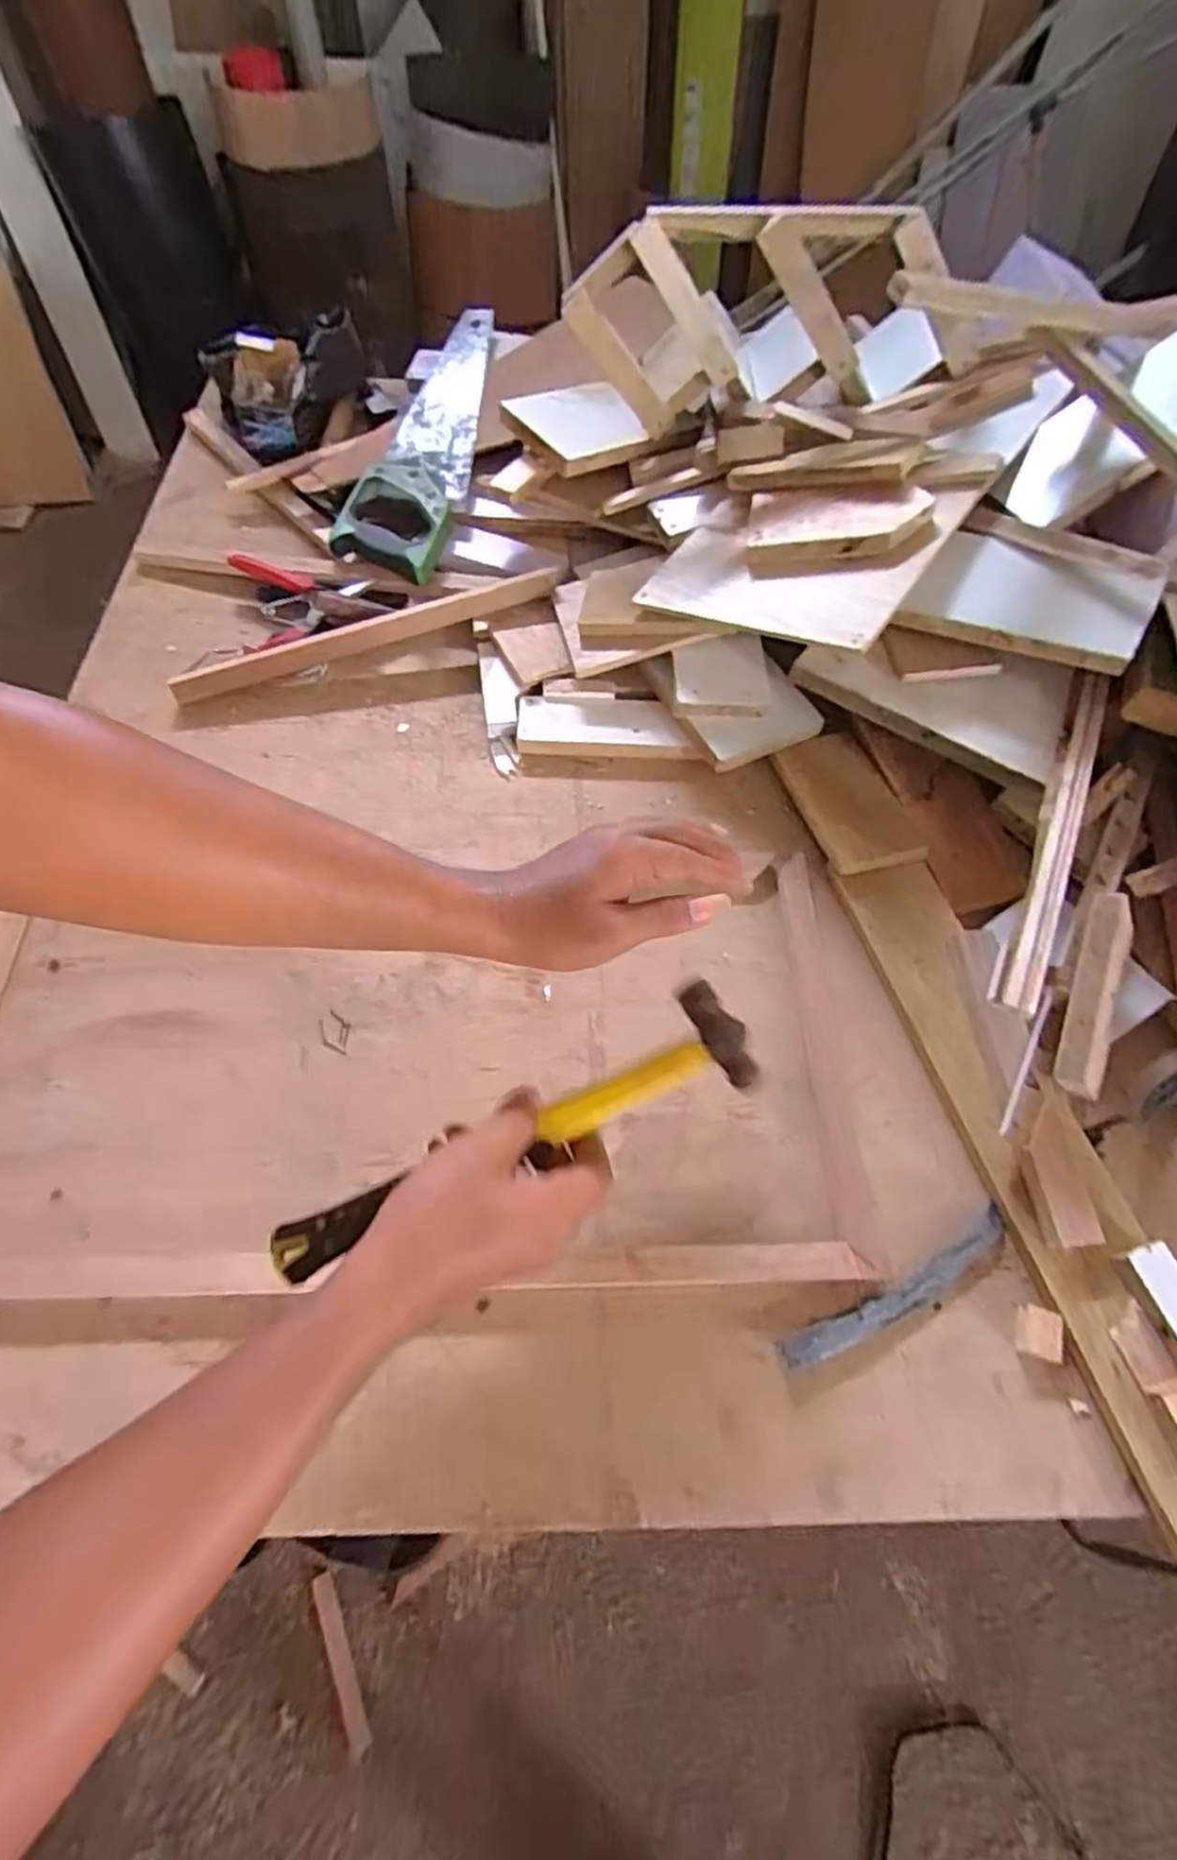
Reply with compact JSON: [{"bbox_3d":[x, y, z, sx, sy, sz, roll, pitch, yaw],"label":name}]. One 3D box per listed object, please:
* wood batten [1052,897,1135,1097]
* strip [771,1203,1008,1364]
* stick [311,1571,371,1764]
[{"bbox_3d":[0.324,0.041,0.479,0.024,0.013,0.130,16,82,7],"label":"wood batten"},{"bbox_3d":[0.200,0.229,0.473,0.174,0.004,0.023,-23,64,-14],"label":"strip"},{"bbox_3d":[-0.323,0.946,0.966,0.027,0.018,0.185,-23,64,-14],"label":"stick"}]

